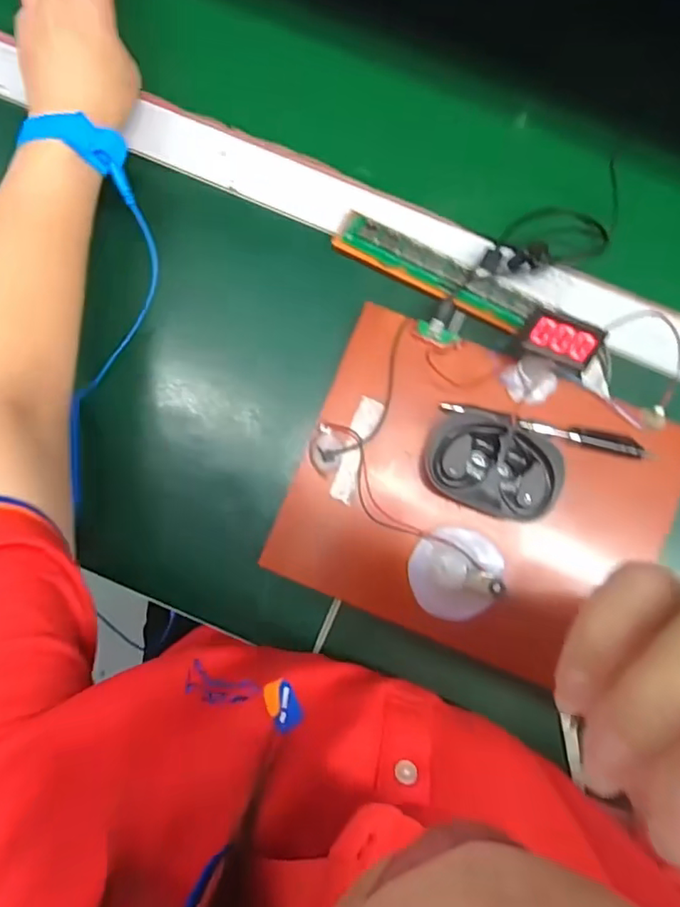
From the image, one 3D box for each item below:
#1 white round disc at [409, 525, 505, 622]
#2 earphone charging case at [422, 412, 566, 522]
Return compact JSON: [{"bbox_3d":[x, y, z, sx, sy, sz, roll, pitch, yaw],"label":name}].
[{"bbox_3d":[0.076,0.081,0.378,0.057,0.018,0.059,0,86,1],"label":"white round disc"},{"bbox_3d":[0.100,0.009,0.377,0.088,0.029,0.057,15,86,2],"label":"earphone charging case"}]

